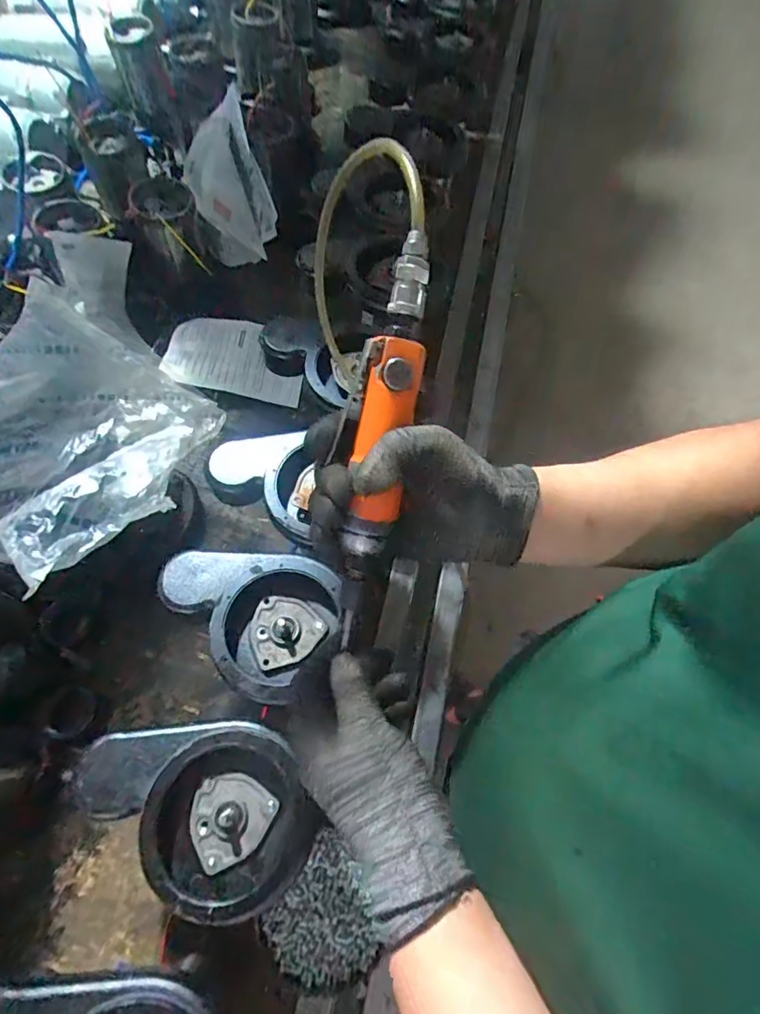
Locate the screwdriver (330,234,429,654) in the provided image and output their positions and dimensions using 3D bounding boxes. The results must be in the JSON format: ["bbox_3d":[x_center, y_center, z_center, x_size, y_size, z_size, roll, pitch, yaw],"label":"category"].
[{"bbox_3d":[-0.002,-0.037,0.326,0.041,0.035,0.261,10,99,2],"label":"screwdriver"}]

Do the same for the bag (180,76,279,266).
[{"bbox_3d":[-0.268,-0.560,0.859,0.118,0.161,0.262,-20,68,-11],"label":"bag"}]

